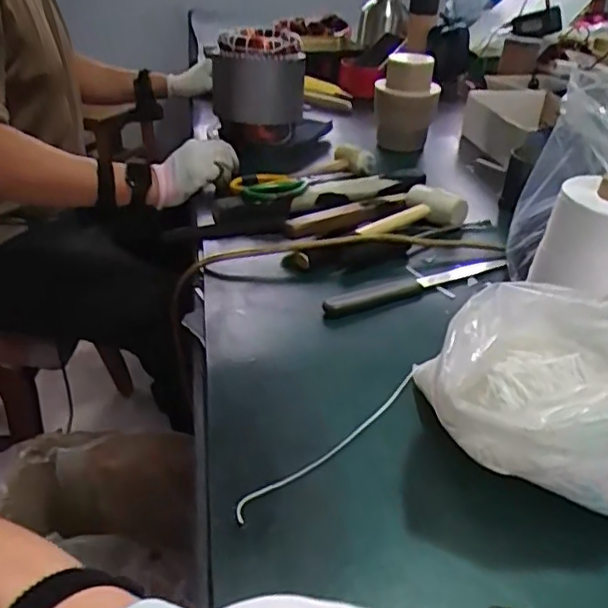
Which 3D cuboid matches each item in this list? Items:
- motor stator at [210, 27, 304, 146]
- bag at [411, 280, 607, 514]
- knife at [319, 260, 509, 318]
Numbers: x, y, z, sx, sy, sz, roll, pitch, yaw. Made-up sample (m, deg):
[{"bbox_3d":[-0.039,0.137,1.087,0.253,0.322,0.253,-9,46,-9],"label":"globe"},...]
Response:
[{"bbox_3d":[-0.074,-0.351,0.988,0.126,0.159,0.150,-6,34,-12],"label":"motor stator"},{"bbox_3d":[0.175,0.072,0.454,0.162,0.114,0.129,3,33,2],"label":"bag"},{"bbox_3d":[0.124,-0.022,0.683,0.236,0.016,0.029,-16,37,-26],"label":"knife"}]

